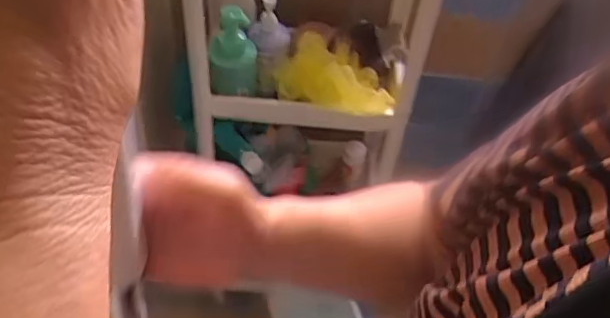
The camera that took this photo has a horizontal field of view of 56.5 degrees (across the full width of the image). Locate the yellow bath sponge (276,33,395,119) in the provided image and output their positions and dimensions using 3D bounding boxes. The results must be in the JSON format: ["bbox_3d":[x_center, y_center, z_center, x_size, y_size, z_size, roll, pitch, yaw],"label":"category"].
[{"bbox_3d":[0.056,-0.138,0.940,0.191,0.105,0.105,13,47,6],"label":"yellow bath sponge"}]

